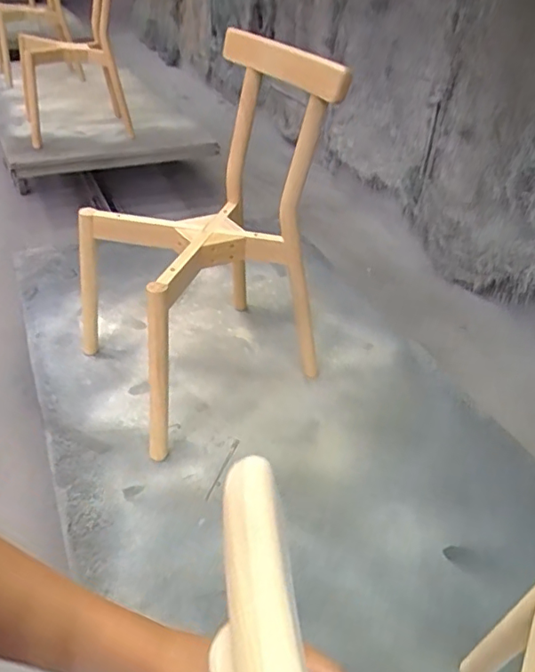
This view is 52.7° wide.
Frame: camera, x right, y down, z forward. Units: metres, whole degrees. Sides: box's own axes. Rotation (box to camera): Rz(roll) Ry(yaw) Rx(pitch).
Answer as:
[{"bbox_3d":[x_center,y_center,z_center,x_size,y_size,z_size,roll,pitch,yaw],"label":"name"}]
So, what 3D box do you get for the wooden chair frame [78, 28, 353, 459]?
[{"bbox_3d":[-0.142,-0.244,1.254,0.513,0.689,0.454,-24,47,-32],"label":"wooden chair frame"}]

